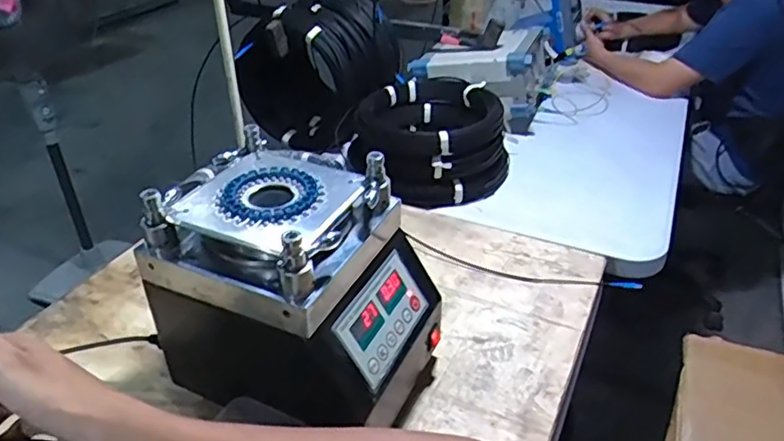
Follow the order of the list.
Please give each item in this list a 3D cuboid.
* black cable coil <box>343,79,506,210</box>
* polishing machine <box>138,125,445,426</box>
[{"bbox_3d":[0.091,-0.179,1.266,0.299,0.134,0.290,0,34,0],"label":"black cable coil"},{"bbox_3d":[-0.106,0.091,0.730,0.272,0.279,0.213,15,36,21],"label":"polishing machine"}]

